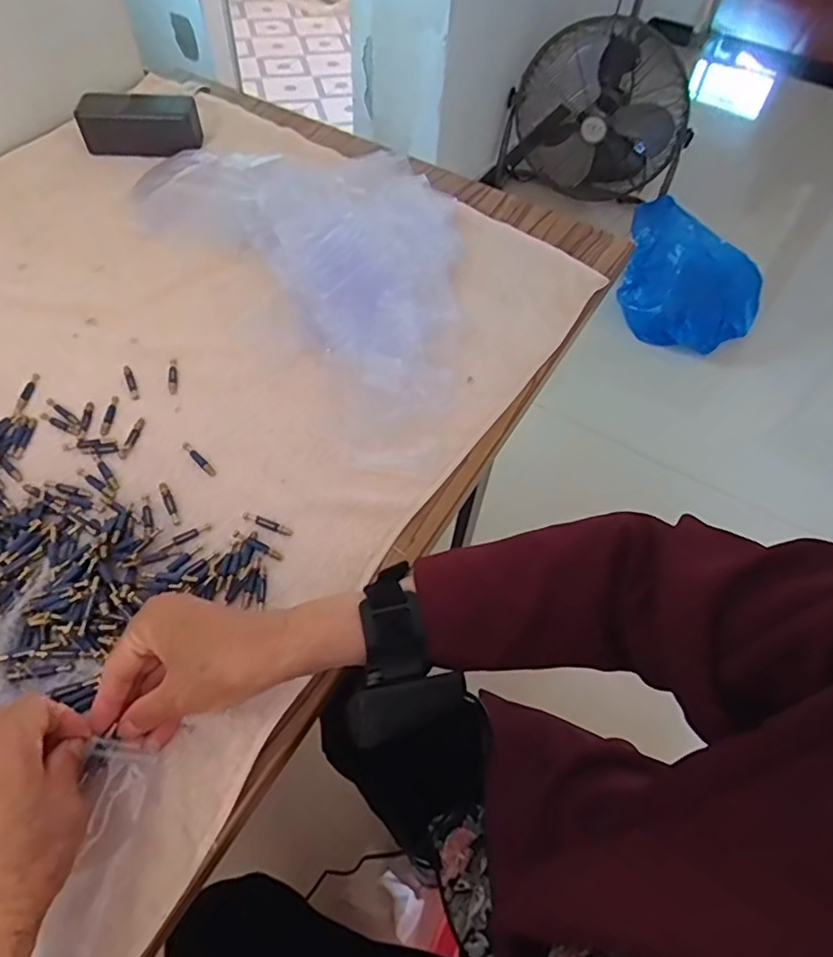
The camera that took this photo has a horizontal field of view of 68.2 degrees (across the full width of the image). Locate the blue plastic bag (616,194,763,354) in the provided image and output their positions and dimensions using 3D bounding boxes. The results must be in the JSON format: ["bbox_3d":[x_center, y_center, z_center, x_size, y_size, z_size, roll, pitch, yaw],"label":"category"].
[{"bbox_3d":[0.749,-0.548,1.722,0.419,0.257,0.280,29,59,16],"label":"blue plastic bag"}]

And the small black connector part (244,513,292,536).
[{"bbox_3d":[-0.114,0.035,0.471,0.041,0.004,0.008,19,57,9],"label":"small black connector part"}]

